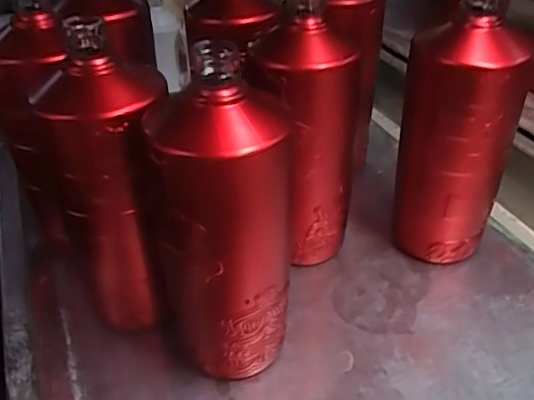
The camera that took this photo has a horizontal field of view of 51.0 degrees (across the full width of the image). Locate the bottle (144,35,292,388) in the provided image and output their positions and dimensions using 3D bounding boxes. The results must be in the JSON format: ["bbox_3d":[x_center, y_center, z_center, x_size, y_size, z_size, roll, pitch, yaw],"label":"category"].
[{"bbox_3d":[-0.024,0.020,0.327,0.087,0.199,0.082,-15,48,-8],"label":"bottle"}]

